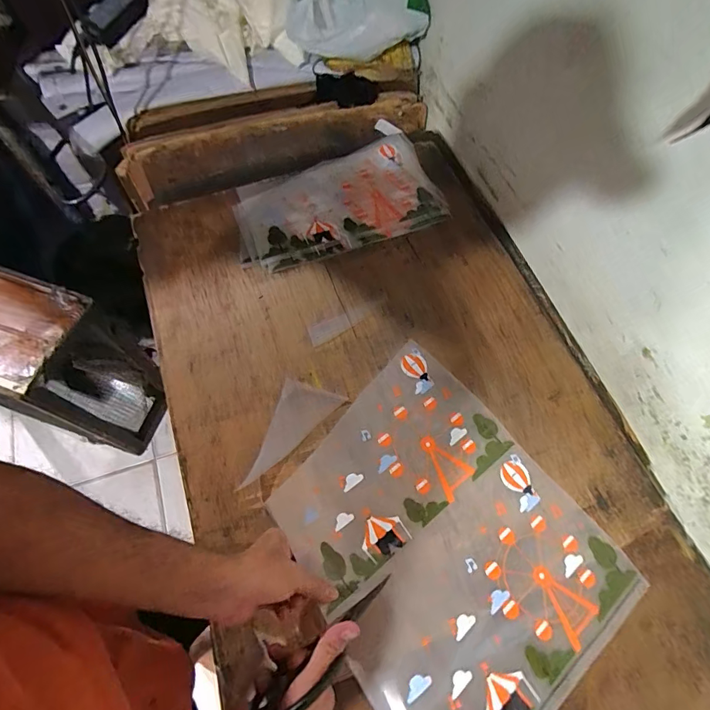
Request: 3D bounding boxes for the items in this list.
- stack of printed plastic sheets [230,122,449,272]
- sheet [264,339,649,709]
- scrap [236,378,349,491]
[{"bbox_3d":[-0.038,-0.297,0.786,0.388,0.009,0.259,-23,68,-12],"label":"stack of printed plastic sheets"},{"bbox_3d":[0.104,0.220,0.521,0.341,0.063,0.416,-36,71,-17],"label":"sheet"},{"bbox_3d":[-0.083,0.116,0.589,0.088,0.010,0.160,18,66,4],"label":"scrap"}]

